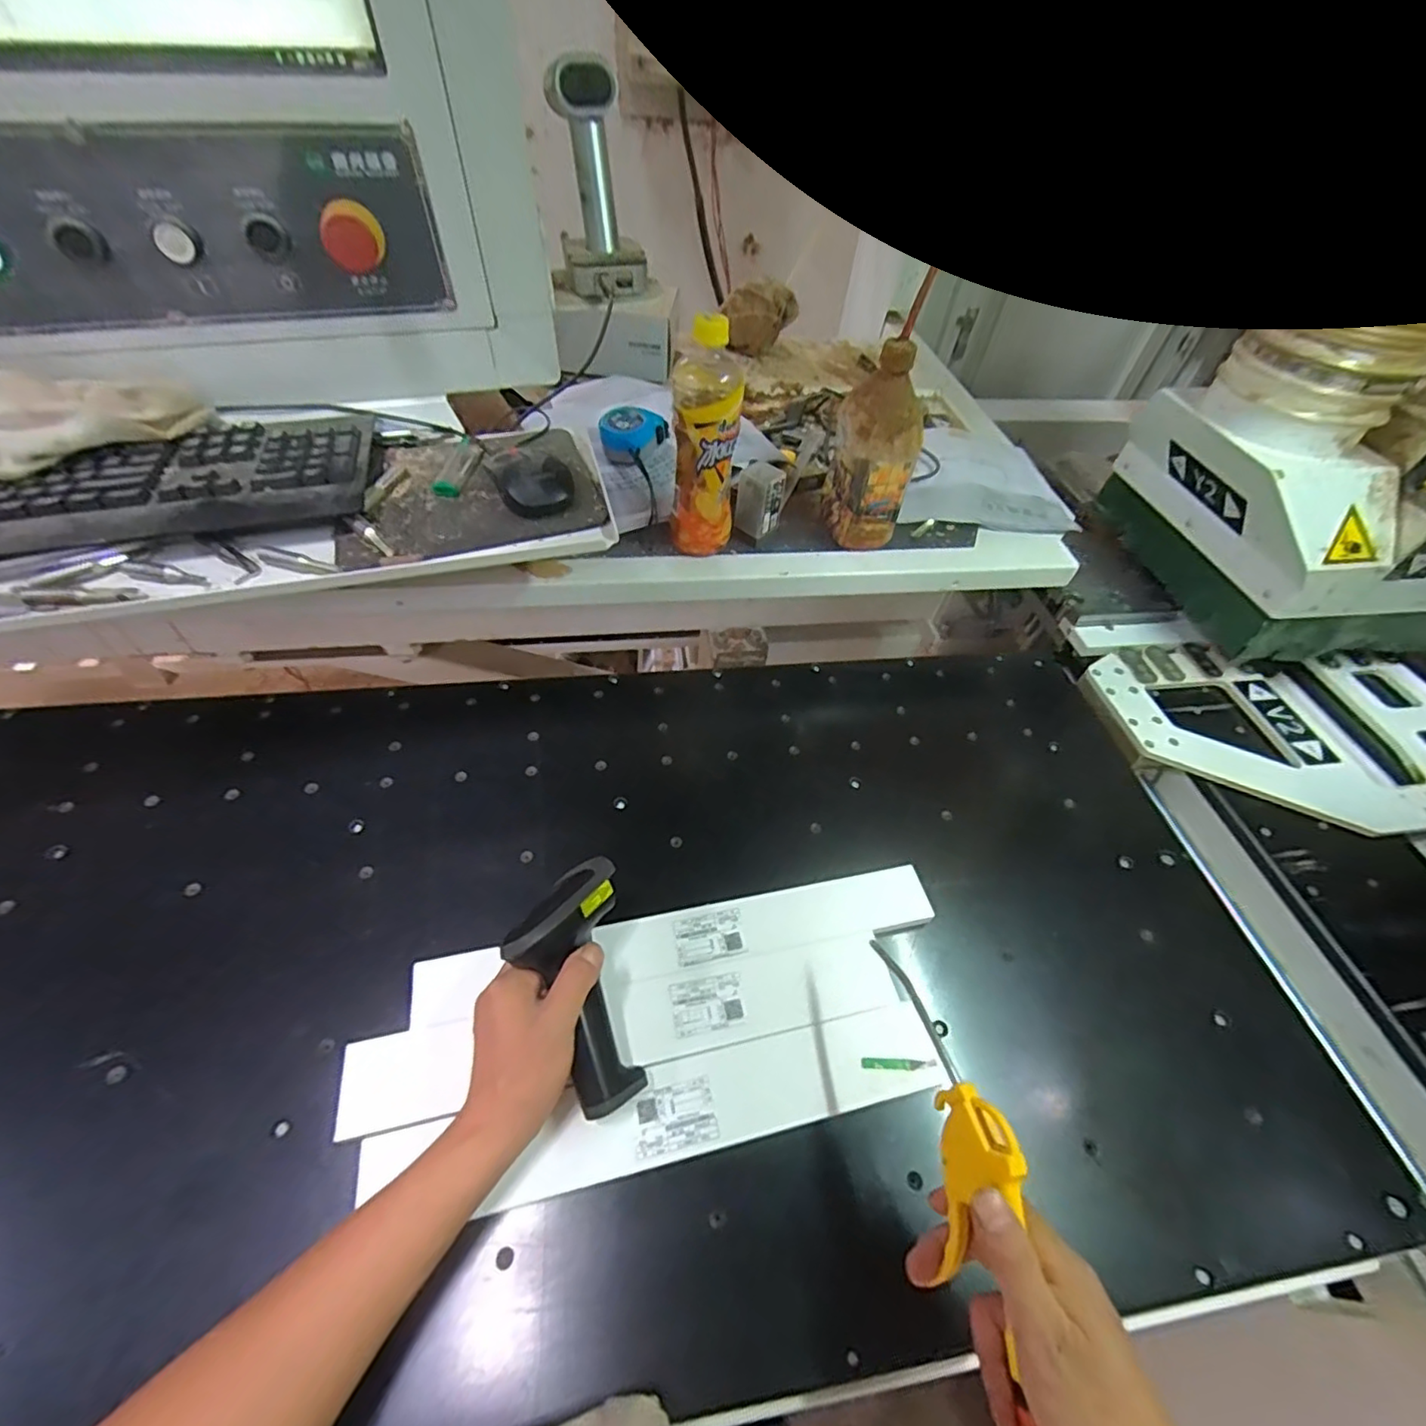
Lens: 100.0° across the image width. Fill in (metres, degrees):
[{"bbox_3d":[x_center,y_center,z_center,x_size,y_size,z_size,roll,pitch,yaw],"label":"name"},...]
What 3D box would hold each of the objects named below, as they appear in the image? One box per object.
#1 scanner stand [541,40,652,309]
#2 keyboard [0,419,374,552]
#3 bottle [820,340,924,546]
[{"bbox_3d":[-0.106,-0.489,0.558,0.082,0.153,0.078,-3,52,-7],"label":"scanner stand"},{"bbox_3d":[-0.524,-0.177,0.486,0.461,0.041,0.151,-11,54,-13],"label":"keyboard"},{"bbox_3d":[0.165,-0.268,0.622,0.079,0.192,0.090,9,52,3],"label":"bottle"}]

